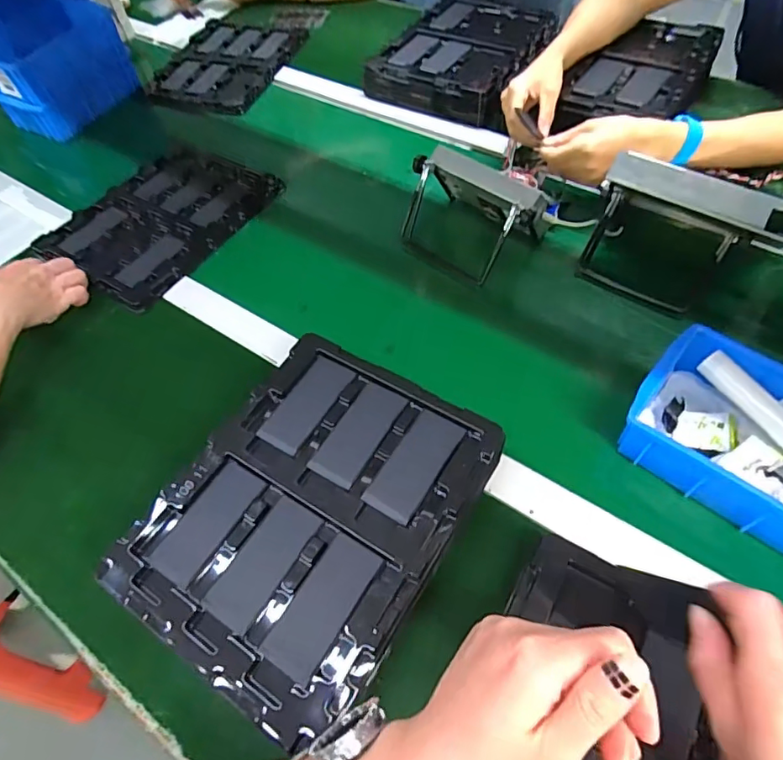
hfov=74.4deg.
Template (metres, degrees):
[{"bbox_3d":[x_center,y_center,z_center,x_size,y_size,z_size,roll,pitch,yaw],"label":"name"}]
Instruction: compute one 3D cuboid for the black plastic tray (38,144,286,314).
[{"bbox_3d":[-0.307,-0.225,0.698,0.222,0.013,0.269,32,64,21],"label":"black plastic tray"}]

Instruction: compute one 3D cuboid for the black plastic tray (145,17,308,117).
[{"bbox_3d":[-0.297,-0.569,0.935,0.227,0.033,0.255,17,60,15],"label":"black plastic tray"}]

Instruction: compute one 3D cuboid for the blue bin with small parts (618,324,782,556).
[{"bbox_3d":[0.315,0.052,0.439,0.204,0.060,0.143,35,66,23],"label":"blue bin with small parts"}]

